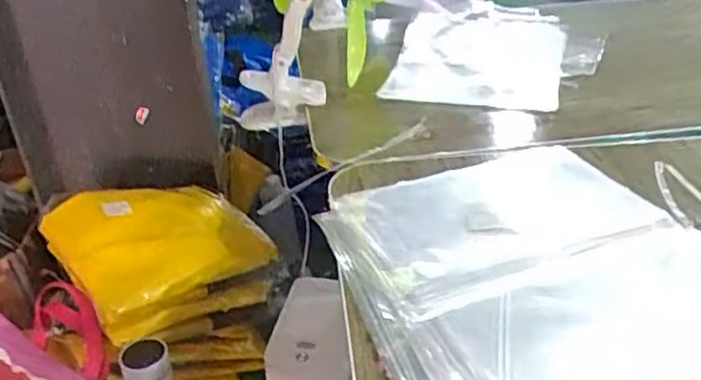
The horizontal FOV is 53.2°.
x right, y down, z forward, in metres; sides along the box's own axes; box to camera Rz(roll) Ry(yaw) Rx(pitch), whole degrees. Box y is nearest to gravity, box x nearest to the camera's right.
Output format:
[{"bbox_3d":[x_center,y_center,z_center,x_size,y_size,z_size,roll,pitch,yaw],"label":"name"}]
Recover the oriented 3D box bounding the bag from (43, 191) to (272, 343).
[{"bbox_3d":[-0.277,0.065,1.023,0.269,0.103,0.214,-26,38,-31],"label":"bag"}]

